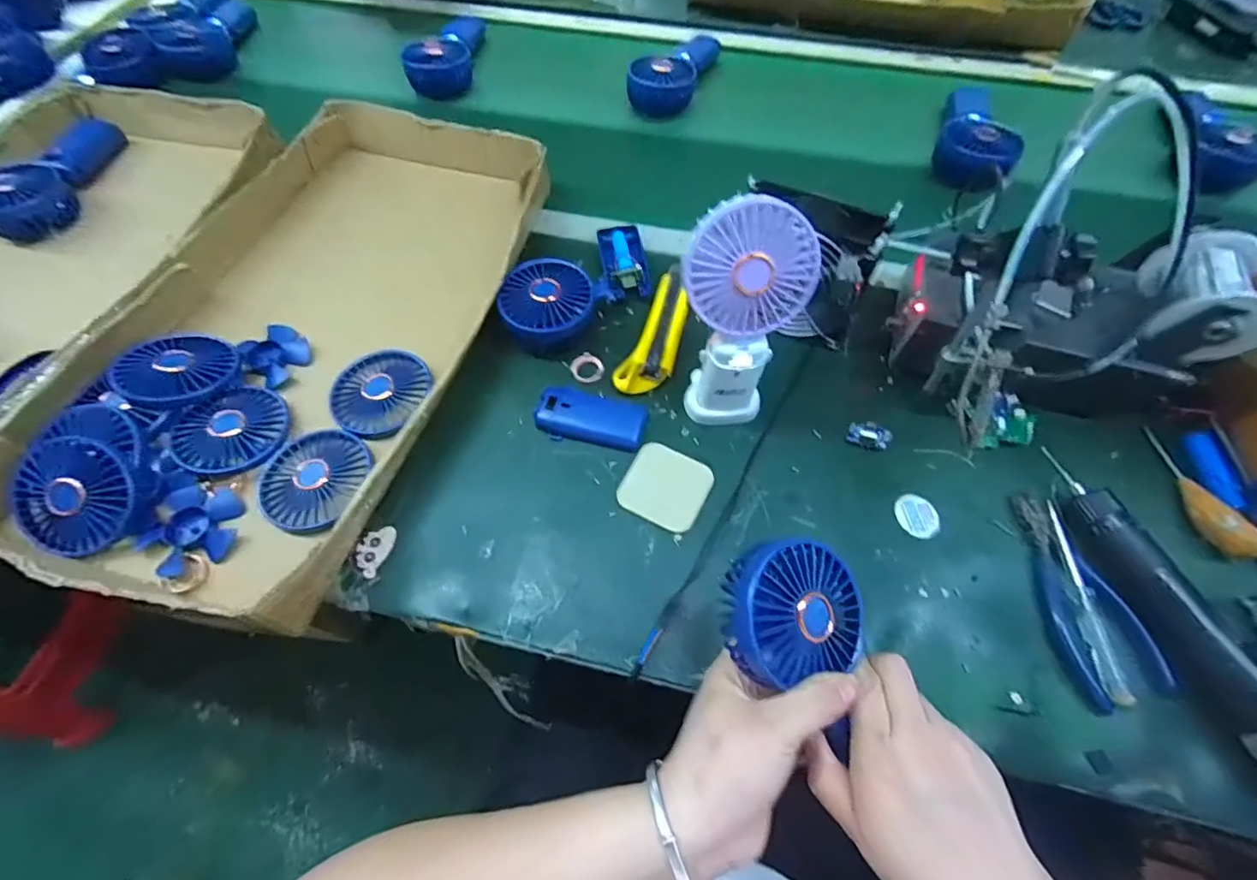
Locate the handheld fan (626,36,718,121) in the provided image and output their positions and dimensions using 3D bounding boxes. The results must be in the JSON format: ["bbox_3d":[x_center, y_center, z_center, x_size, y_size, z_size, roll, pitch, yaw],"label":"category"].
[{"bbox_3d":[0.065,-0.496,0.706,0.080,0.056,0.166,20,63,11],"label":"handheld fan"}]

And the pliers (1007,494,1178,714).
[{"bbox_3d":[0.326,0.109,0.385,0.064,0.009,0.149,-9,62,-5],"label":"pliers"}]

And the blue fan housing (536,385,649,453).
[{"bbox_3d":[-0.033,-0.020,0.460,0.096,0.017,0.045,11,62,6],"label":"blue fan housing"}]

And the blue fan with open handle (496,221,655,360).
[{"bbox_3d":[-0.048,-0.146,0.514,0.092,0.050,0.169,40,68,19],"label":"blue fan with open handle"}]

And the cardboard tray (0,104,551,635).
[{"bbox_3d":[-0.284,-0.133,0.497,0.279,0.055,0.557,12,62,7],"label":"cardboard tray"}]

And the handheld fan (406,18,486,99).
[{"bbox_3d":[-0.251,-0.553,0.735,0.080,0.047,0.194,-2,61,-1],"label":"handheld fan"}]

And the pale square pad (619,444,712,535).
[{"bbox_3d":[0.030,0.038,0.433,0.065,0.008,0.064,25,64,13],"label":"pale square pad"}]

